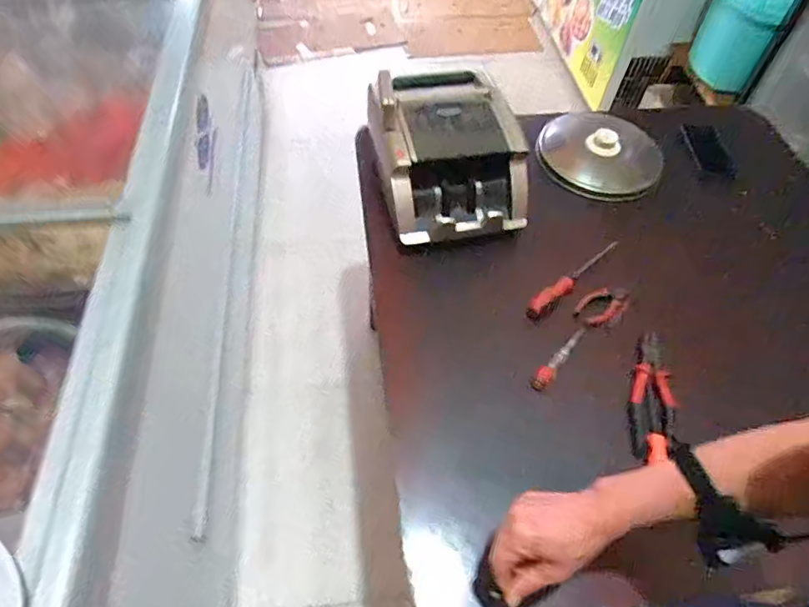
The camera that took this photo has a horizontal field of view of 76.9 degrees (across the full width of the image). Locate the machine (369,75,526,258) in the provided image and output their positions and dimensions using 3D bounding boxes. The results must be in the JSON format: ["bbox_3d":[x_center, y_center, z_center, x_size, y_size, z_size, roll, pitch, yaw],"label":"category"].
[{"bbox_3d":[0.080,-0.272,0.940,0.280,0.193,0.280,-3,55,-6],"label":"machine"}]

